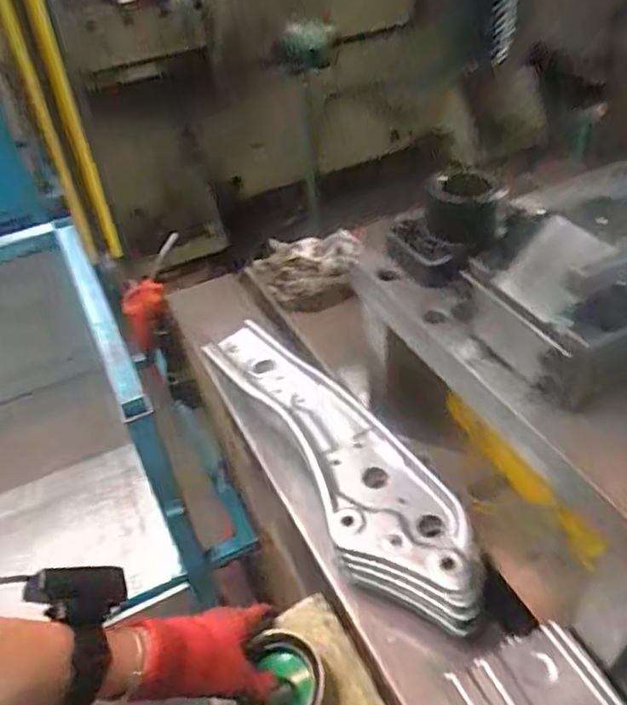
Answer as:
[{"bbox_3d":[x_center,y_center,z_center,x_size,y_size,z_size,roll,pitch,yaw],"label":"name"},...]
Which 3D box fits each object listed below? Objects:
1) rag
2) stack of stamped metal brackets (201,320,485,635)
[{"bbox_3d":[-0.009,-0.137,0.991,0.177,0.051,0.166,4,42,9],"label":"rag"},{"bbox_3d":[0.014,0.104,0.692,0.110,0.072,0.448,-22,44,-19],"label":"stack of stamped metal brackets"}]

